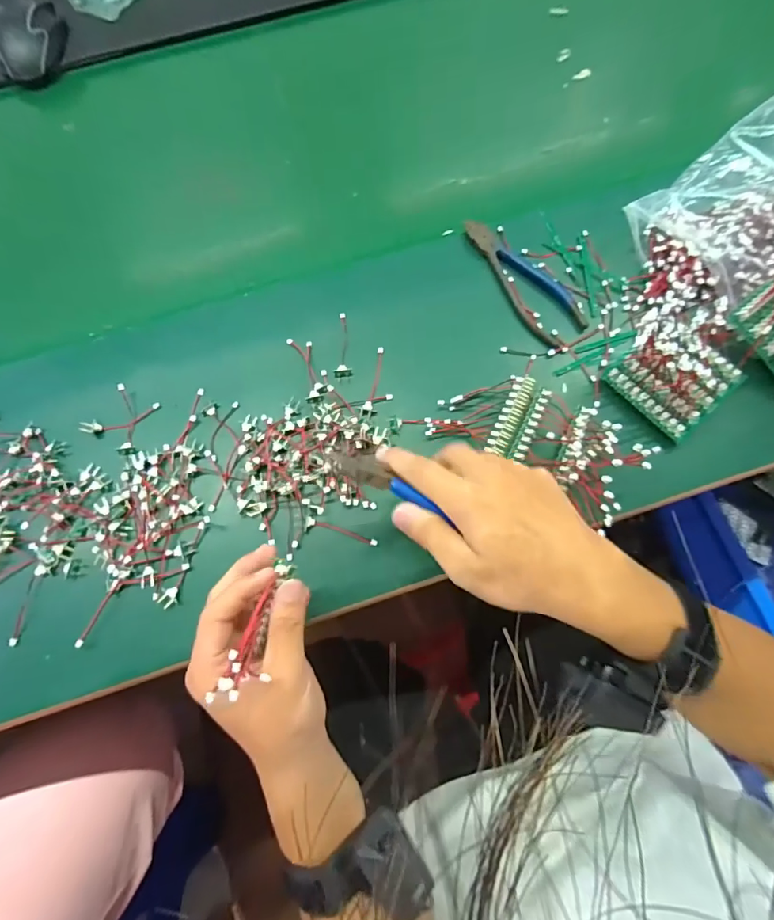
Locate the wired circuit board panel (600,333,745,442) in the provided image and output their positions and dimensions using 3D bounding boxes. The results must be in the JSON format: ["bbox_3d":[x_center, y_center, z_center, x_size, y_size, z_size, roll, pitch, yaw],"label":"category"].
[{"bbox_3d":[0.236,-0.070,0.385,0.082,0.029,0.076,-39,75,-10],"label":"wired circuit board panel"}]

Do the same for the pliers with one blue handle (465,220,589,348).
[{"bbox_3d":[0.122,-0.166,0.429,0.047,0.015,0.139,-29,73,-7],"label":"pliers with one blue handle"}]

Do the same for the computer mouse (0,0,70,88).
[{"bbox_3d":[-0.412,-0.488,0.549,0.074,0.042,0.100,-16,72,-4],"label":"computer mouse"}]

